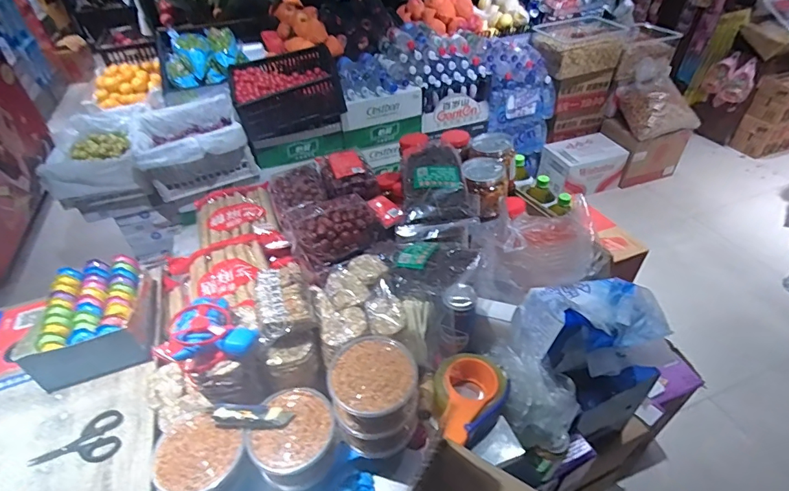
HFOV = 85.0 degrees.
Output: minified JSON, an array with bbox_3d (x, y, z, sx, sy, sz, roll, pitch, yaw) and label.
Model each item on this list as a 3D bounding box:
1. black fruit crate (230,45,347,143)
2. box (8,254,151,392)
[{"bbox_3d":[-0.442,-0.639,1.810,0.434,0.214,0.327,-14,42,-11],"label":"black fruit crate"},{"bbox_3d":[-0.531,0.122,0.759,0.167,0.083,0.218,-19,43,-16],"label":"box"}]

